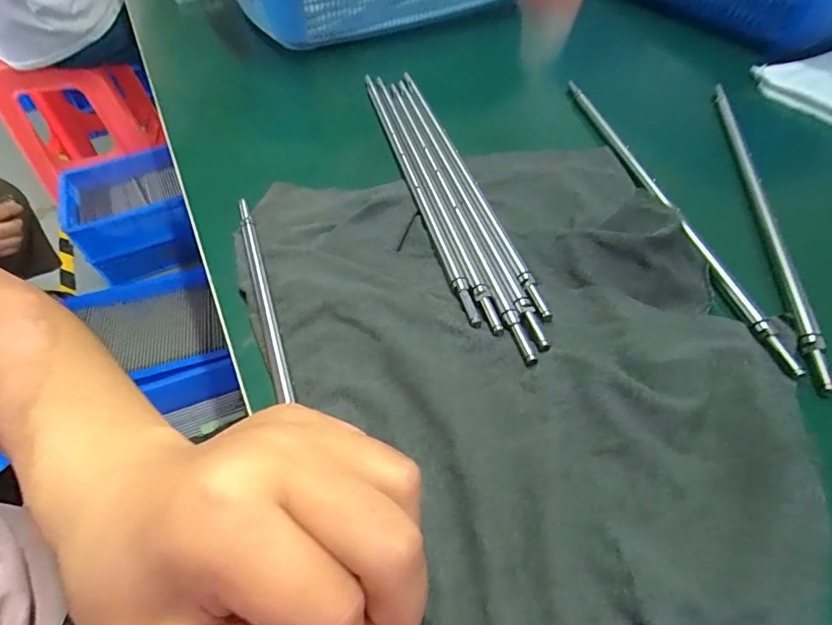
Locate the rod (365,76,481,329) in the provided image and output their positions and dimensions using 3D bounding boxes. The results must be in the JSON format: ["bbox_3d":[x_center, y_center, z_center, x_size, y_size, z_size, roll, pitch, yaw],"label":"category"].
[{"bbox_3d":[-0.005,-0.090,0.290,0.007,0.007,0.260,-13,51,-8],"label":"rod"}]

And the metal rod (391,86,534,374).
[{"bbox_3d":[0.017,-0.076,0.276,0.008,0.004,0.265,-13,51,-8],"label":"metal rod"}]

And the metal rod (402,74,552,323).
[{"bbox_3d":[0.026,-0.092,0.287,0.011,0.006,0.254,-13,51,-8],"label":"metal rod"}]

